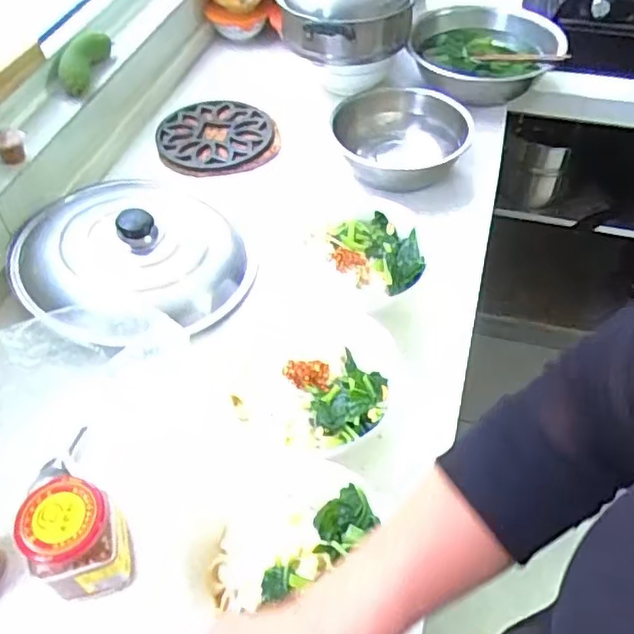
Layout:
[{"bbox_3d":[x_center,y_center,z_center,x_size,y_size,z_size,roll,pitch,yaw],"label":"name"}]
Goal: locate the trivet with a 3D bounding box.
[{"bbox_3d":[-0.165,-0.294,1.020,0.183,0.027,0.169,-1,51,1],"label":"trivet"}]

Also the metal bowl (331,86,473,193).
[{"bbox_3d":[0.128,-0.264,0.934,0.190,0.068,0.193,-1,51,1],"label":"metal bowl"}]

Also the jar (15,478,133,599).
[{"bbox_3d":[-0.205,0.192,0.543,0.074,0.102,0.072,-21,53,-14],"label":"jar"}]

